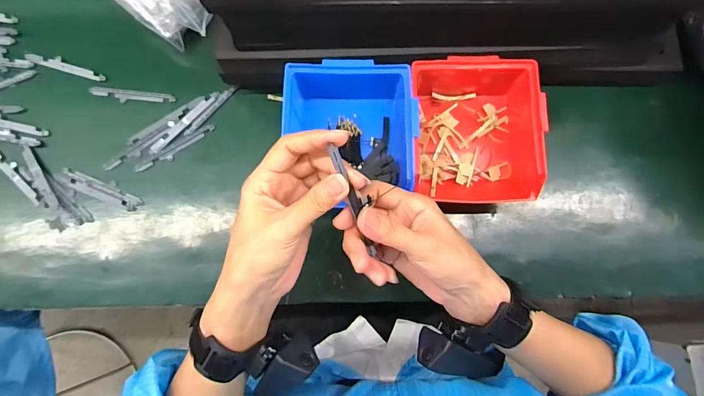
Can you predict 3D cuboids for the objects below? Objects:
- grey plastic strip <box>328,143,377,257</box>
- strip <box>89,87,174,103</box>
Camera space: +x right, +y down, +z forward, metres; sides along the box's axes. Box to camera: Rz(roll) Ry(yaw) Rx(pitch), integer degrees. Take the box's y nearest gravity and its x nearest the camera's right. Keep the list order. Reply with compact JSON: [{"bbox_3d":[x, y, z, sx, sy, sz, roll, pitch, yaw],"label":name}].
[{"bbox_3d":[0.002,0.005,0.263,0.007,0.006,0.084,-22,114,-5],"label":"grey plastic strip"},{"bbox_3d":[-0.246,-0.115,0.419,0.090,0.009,0.015,2,78,-1],"label":"strip"}]

